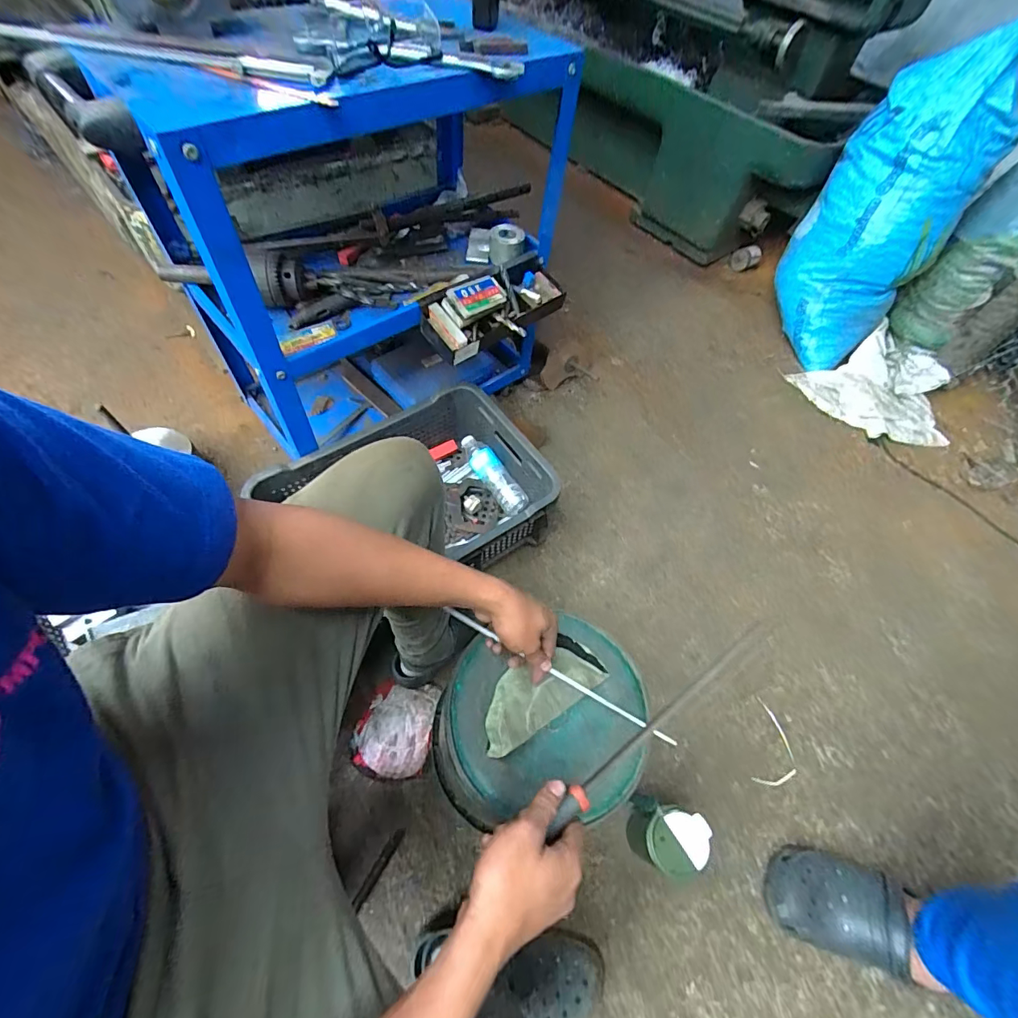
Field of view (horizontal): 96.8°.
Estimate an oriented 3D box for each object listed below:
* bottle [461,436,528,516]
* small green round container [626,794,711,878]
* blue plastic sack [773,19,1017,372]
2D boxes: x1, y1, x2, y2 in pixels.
[{"bbox_3d":[-0.040,-0.084,1.030,0.060,0.067,0.220,-29,66,-21],"label":"bottle"},{"bbox_3d":[0.242,0.513,0.709,0.084,0.145,0.088,14,58,5],"label":"small green round container"},{"bbox_3d":[1.053,-0.829,1.299,0.333,0.789,0.262,21,36,9],"label":"blue plastic sack"}]

